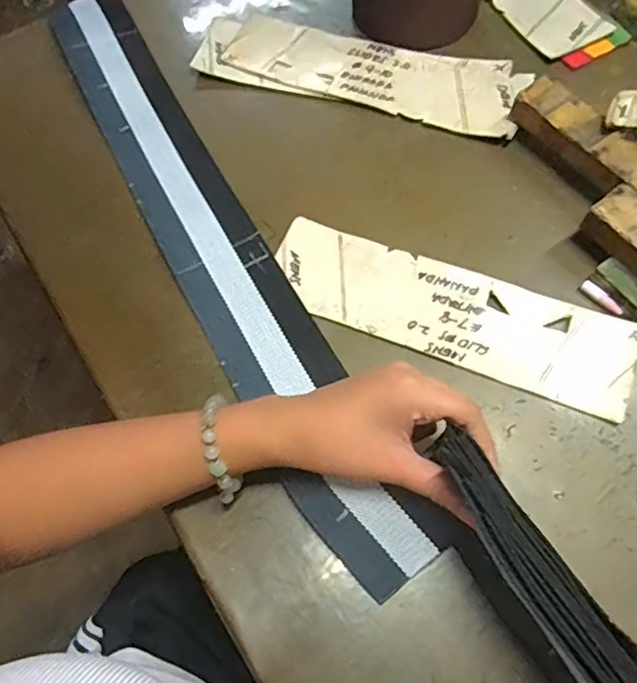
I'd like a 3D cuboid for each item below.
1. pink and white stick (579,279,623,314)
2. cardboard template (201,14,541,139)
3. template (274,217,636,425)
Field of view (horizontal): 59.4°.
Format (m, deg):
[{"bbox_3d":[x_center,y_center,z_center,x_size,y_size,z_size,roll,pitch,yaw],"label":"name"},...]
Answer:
[{"bbox_3d":[0.210,-0.032,0.413,0.007,0.006,0.034,-41,71,-15],"label":"pink and white stick"},{"bbox_3d":[0.037,-0.254,0.518,0.294,0.011,0.088,17,68,10],"label":"cardboard template"},{"bbox_3d":[0.093,-0.021,0.415,0.267,0.006,0.075,21,71,12],"label":"template"}]

